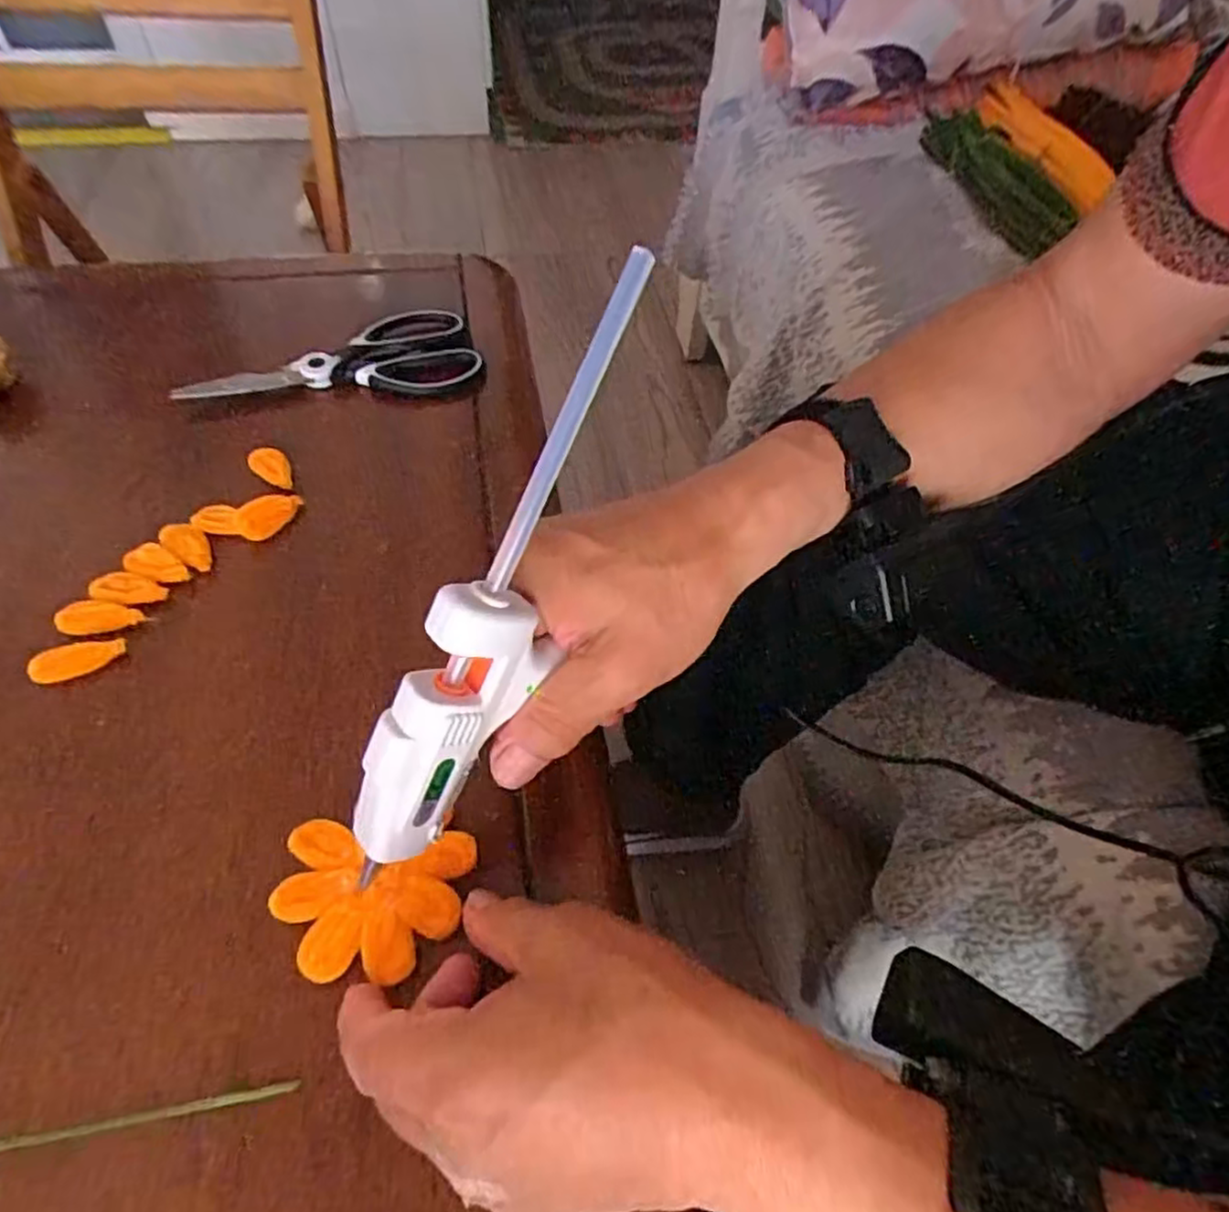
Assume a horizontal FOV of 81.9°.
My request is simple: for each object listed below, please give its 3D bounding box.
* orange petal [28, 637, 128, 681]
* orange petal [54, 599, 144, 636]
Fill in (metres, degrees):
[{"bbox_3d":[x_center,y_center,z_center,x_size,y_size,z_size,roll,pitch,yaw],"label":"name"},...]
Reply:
[{"bbox_3d":[-0.269,0.027,0.354,0.042,0.004,0.018,-12,72,-15],"label":"orange petal"},{"bbox_3d":[-0.267,0.005,0.367,0.040,0.008,0.017,-4,53,-7],"label":"orange petal"}]

